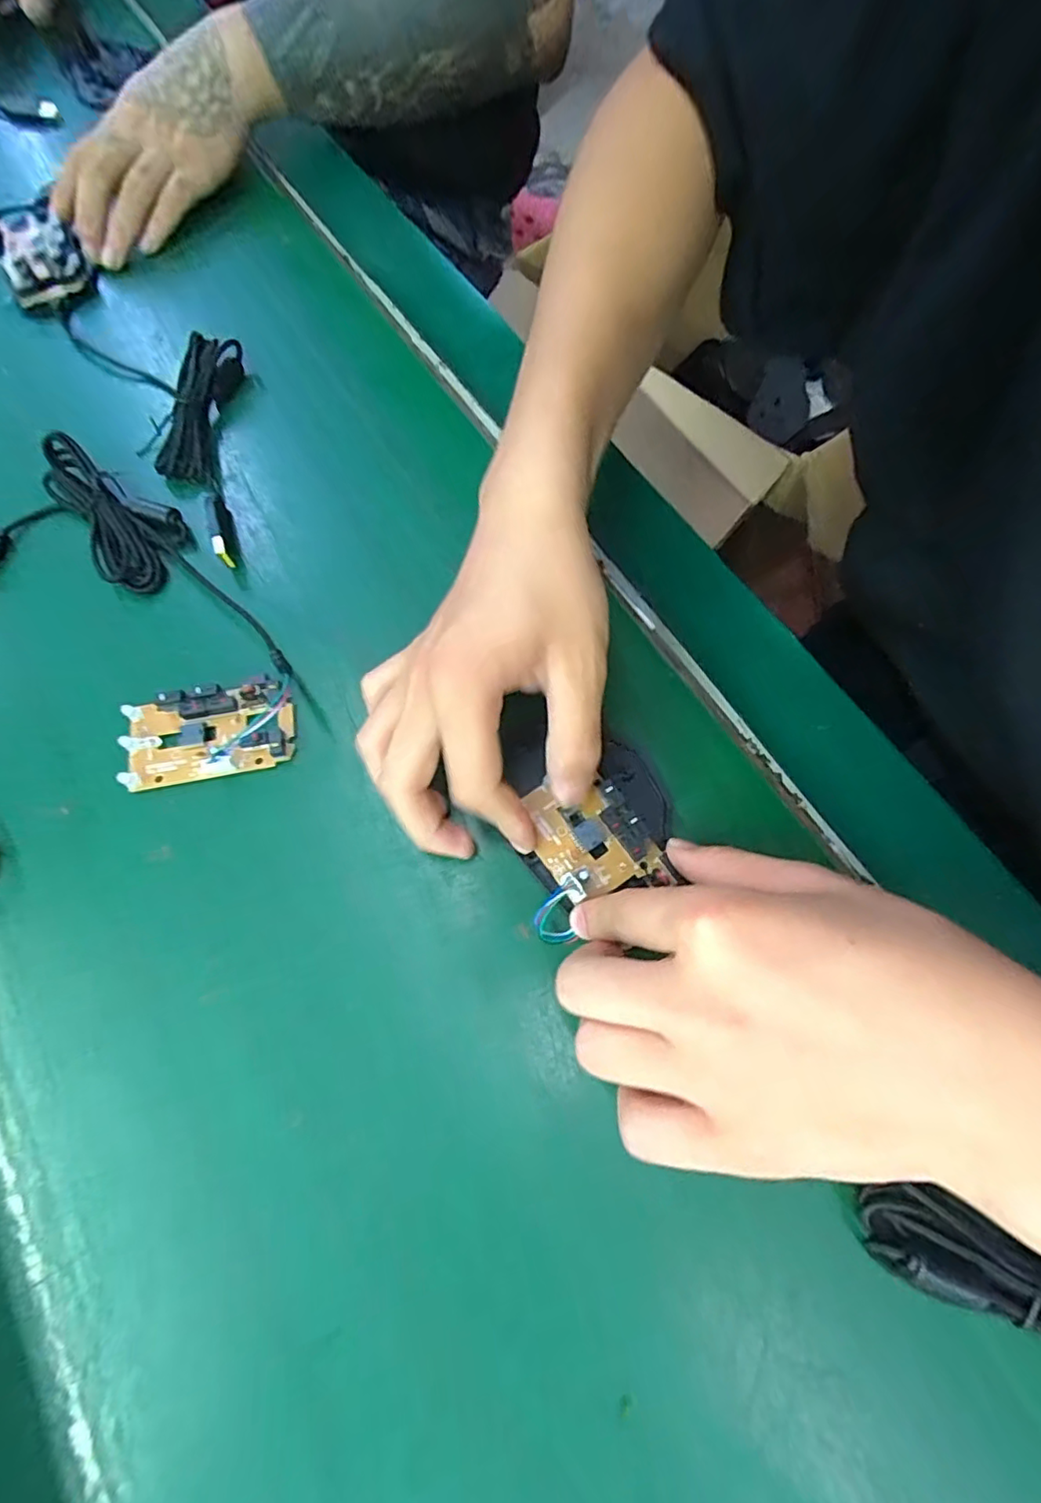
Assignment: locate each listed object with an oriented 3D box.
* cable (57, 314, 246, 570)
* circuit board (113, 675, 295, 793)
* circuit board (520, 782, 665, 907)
[{"bbox_3d":[-0.198,-0.213,0.354,0.077,0.018,0.243,-34,73,-12],"label":"cable"},{"bbox_3d":[-0.151,-0.010,0.290,0.080,0.019,0.043,-11,70,-4],"label":"circuit board"},{"bbox_3d":[0.029,0.035,0.261,0.043,0.011,0.056,-31,73,-11],"label":"circuit board"}]

